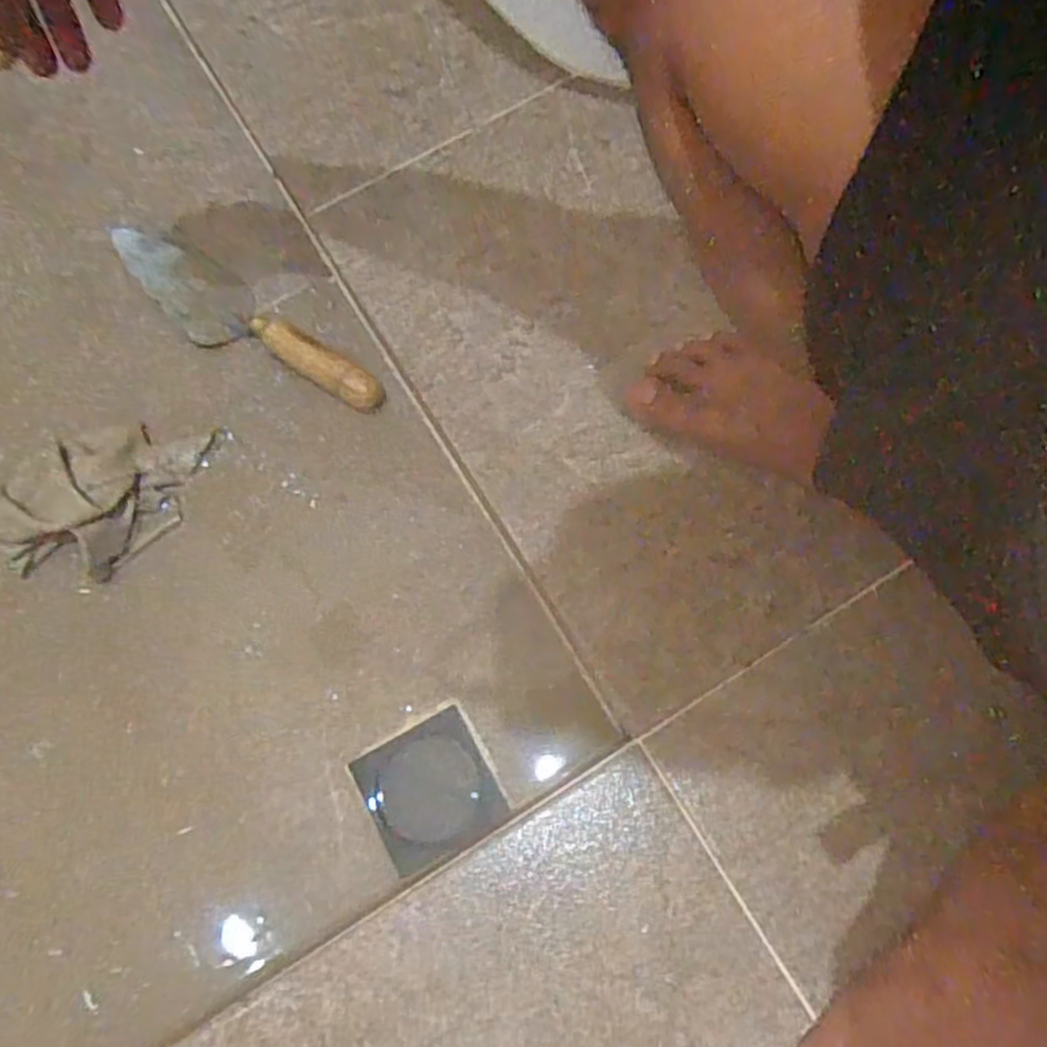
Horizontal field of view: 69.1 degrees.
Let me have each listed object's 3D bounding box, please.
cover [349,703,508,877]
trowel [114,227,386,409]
[{"bbox_3d":[-0.076,0.211,0.606,0.096,0.007,0.095,-29,76,-6],"label":"cover"},{"bbox_3d":[-0.256,-0.177,0.685,0.287,0.041,0.076,38,79,11],"label":"trowel"}]

